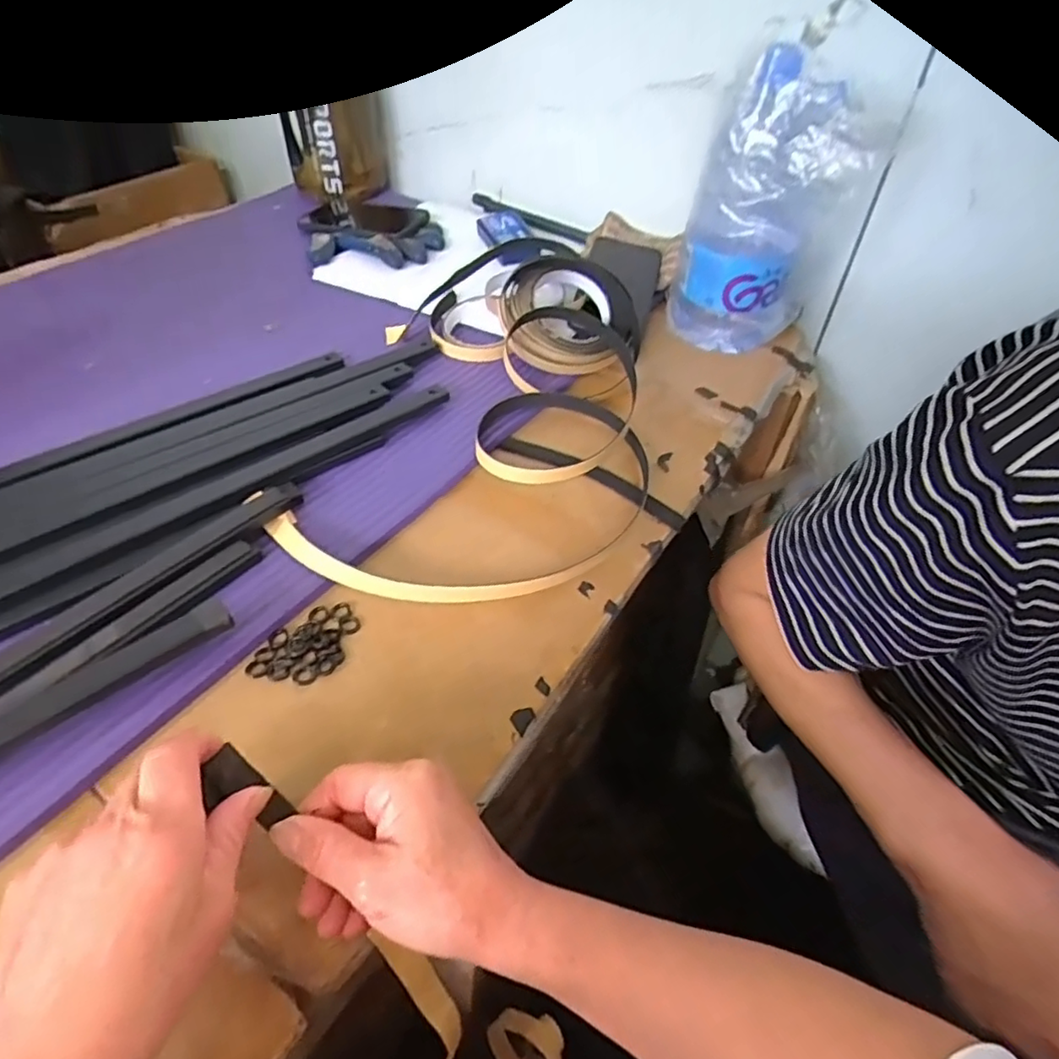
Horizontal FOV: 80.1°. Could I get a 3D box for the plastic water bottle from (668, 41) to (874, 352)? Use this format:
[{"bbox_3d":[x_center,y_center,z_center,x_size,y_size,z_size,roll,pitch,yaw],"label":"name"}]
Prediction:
[{"bbox_3d":[0.222,-0.288,0.599,0.136,0.237,0.100,18,46,14],"label":"plastic water bottle"}]

